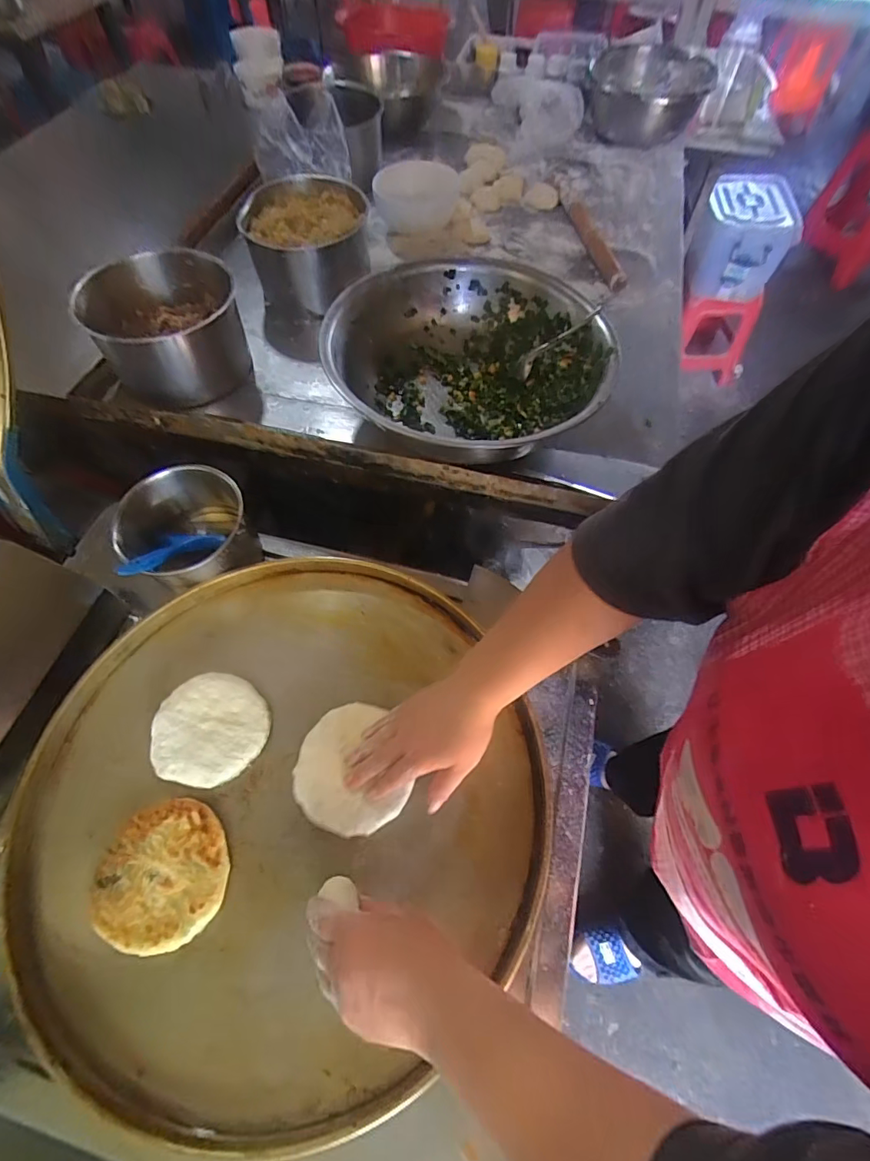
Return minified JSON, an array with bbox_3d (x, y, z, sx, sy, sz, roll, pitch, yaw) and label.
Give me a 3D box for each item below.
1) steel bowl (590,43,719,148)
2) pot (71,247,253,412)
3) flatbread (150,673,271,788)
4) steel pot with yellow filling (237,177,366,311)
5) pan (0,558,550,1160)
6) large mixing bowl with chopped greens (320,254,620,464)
[{"bbox_3d":[0.508,-1.169,1.192,0.266,0.116,0.326,10,61,4],"label":"steel bowl"},{"bbox_3d":[-0.388,-0.362,0.727,0.193,0.129,0.183,-13,62,-8],"label":"pot"},{"bbox_3d":[-0.245,0.162,0.542,0.117,0.015,0.114,0,61,-1],"label":"flatbread"},{"bbox_3d":[-0.213,-0.569,0.847,0.196,0.116,0.238,-1,61,-2],"label":"steel pot with yellow filling"},{"bbox_3d":[-0.159,0.220,0.528,0.504,0.055,0.501,0,61,-1],"label":"pan"},{"bbox_3d":[0.050,-0.299,0.697,0.369,0.104,0.372,0,61,-1],"label":"large mixing bowl with chopped greens"}]

